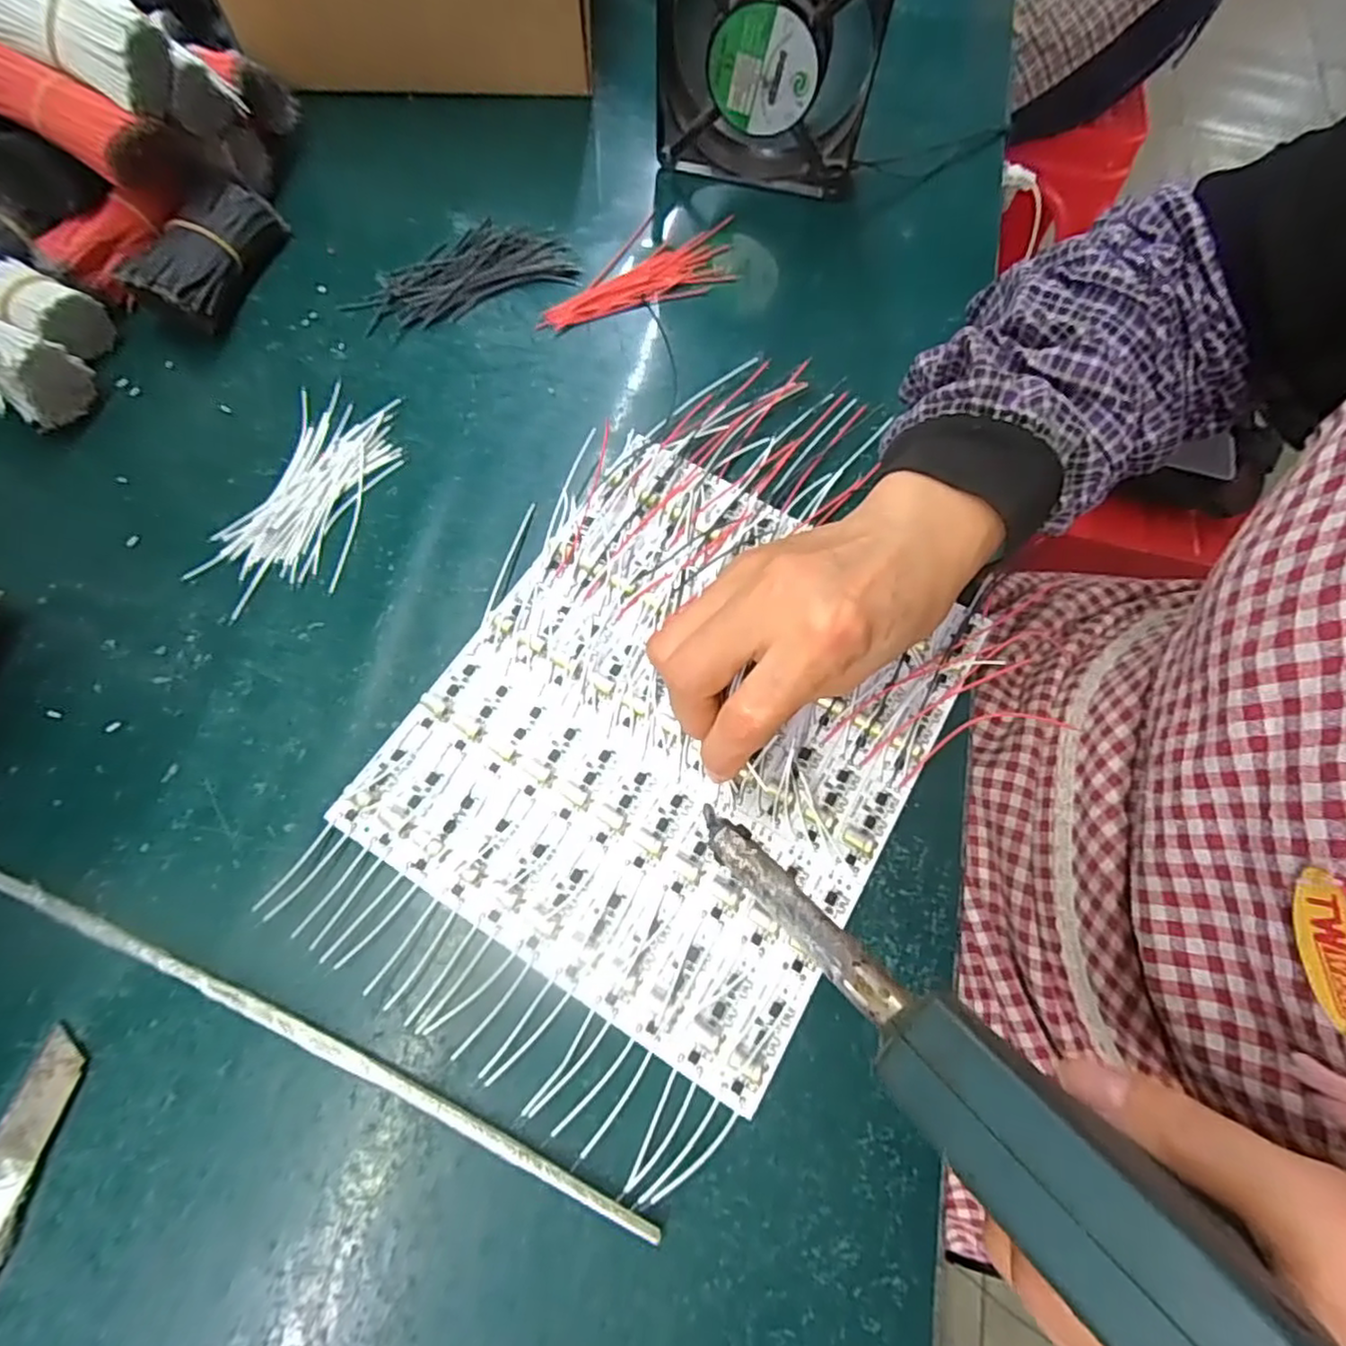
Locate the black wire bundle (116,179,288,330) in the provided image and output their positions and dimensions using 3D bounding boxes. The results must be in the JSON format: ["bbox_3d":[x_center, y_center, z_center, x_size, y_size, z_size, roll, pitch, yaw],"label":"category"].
[{"bbox_3d":[-0.251,-0.227,0.360,0.032,0.033,0.090,13,68,2],"label":"black wire bundle"}]

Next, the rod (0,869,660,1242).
[{"bbox_3d":[-0.131,0.128,0.234,0.272,0.008,0.007,23,68,7],"label":"rod"}]

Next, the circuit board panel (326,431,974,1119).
[{"bbox_3d":[0.003,0.015,0.284,0.193,0.012,0.227,29,69,9],"label":"circuit board panel"}]

